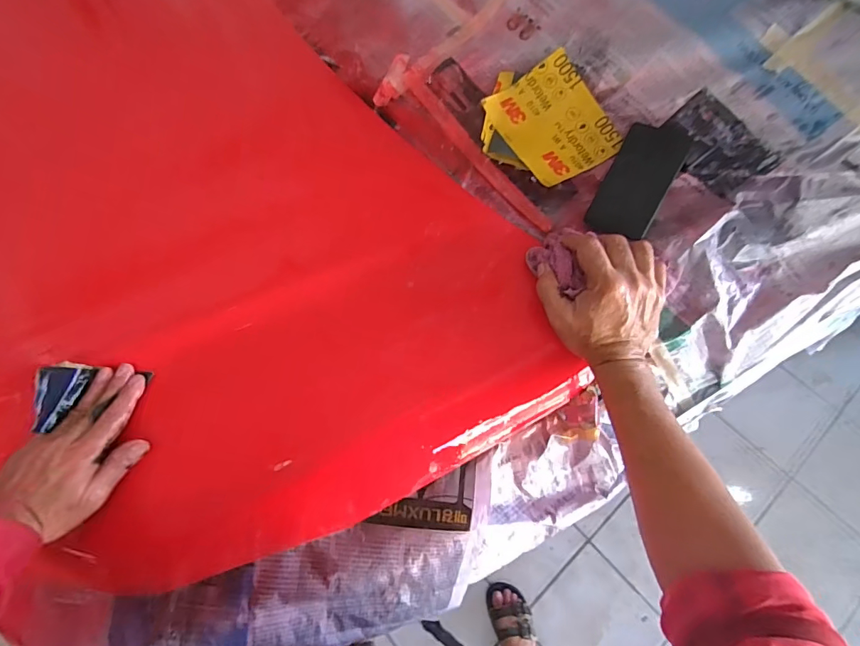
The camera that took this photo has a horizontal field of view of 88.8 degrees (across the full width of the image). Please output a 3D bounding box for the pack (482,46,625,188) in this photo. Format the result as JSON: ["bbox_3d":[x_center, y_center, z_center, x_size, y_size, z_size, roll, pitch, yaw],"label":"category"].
[{"bbox_3d":[0.132,-0.237,0.519,0.140,0.018,0.152,-30,81,-3],"label":"pack"}]

